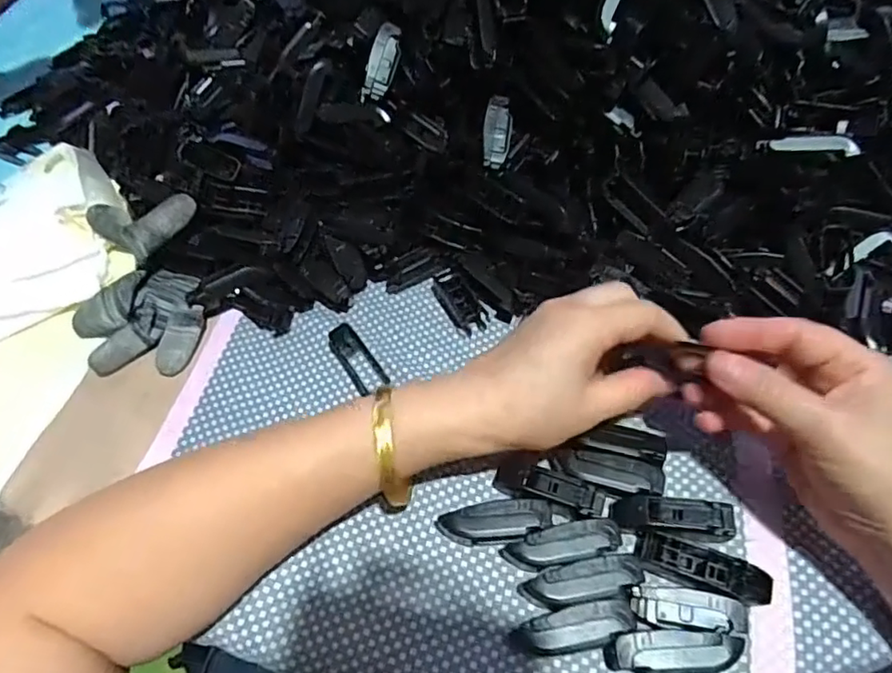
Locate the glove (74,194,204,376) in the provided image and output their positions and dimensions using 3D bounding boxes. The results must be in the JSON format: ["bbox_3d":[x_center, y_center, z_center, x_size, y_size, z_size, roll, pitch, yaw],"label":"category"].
[{"bbox_3d":[-0.200,-0.043,0.369,0.080,0.046,0.135,-11,56,-2],"label":"glove"}]

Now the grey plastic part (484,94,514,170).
[{"bbox_3d":[0.032,-0.126,0.358,0.017,0.009,0.045,6,84,7],"label":"grey plastic part"}]

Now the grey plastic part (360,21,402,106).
[{"bbox_3d":[-0.040,-0.171,0.362,0.015,0.017,0.047,18,90,15],"label":"grey plastic part"}]

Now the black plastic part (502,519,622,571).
[{"bbox_3d":[0.056,0.102,0.281,0.055,0.014,0.017,-13,56,-4],"label":"black plastic part"}]

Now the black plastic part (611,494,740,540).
[{"bbox_3d":[0.111,0.087,0.282,0.054,0.008,0.016,4,56,8],"label":"black plastic part"}]

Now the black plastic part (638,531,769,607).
[{"bbox_3d":[0.120,0.108,0.269,0.055,0.012,0.018,19,59,17],"label":"black plastic part"}]

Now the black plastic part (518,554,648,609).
[{"bbox_3d":[0.064,0.115,0.271,0.054,0.016,0.017,-13,56,-4],"label":"black plastic part"}]

